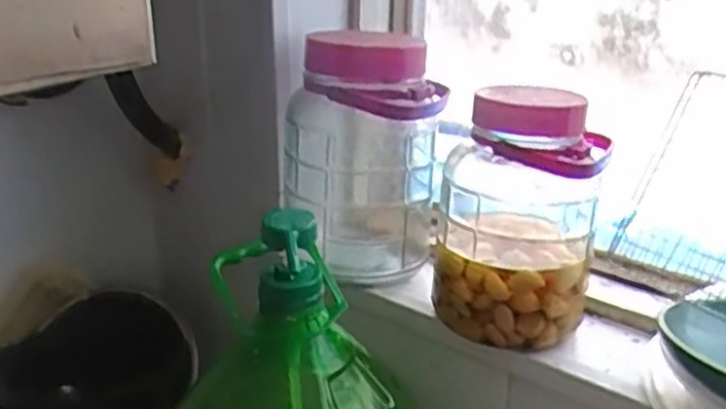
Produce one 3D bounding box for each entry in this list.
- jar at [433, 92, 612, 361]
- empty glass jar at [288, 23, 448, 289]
[{"bbox_3d":[0.134,0.013,0.657,0.130,0.206,0.103,5,22,12],"label":"jar"},{"bbox_3d":[0.001,-0.058,0.786,0.150,0.228,0.182,2,21,2],"label":"empty glass jar"}]

